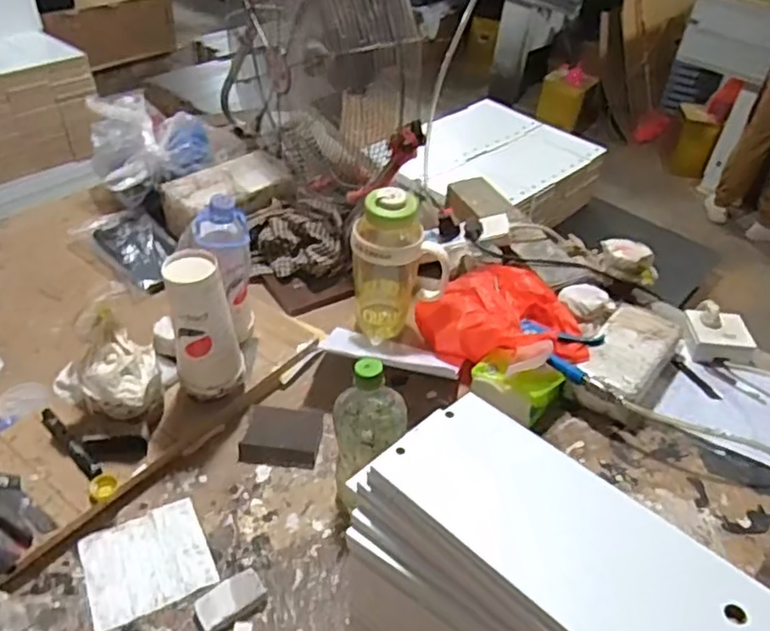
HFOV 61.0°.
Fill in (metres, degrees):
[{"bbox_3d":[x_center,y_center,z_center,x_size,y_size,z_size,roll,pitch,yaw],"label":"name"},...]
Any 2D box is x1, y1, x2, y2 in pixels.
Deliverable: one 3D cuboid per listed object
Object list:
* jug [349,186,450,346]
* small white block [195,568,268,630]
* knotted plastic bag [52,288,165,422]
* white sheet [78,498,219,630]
[{"bbox_3d":[0.020,-0.074,0.982,0.141,0.235,0.095,2,37,-1],"label":"jug"},{"bbox_3d":[-0.157,0.291,0.665,0.069,0.025,0.034,-23,49,-30],"label":"small white block"},{"bbox_3d":[-0.325,0.068,0.769,0.113,0.138,0.097,-13,45,-22],"label":"knotted plastic bag"},{"bbox_3d":[-0.258,0.264,0.709,0.124,0.006,0.118,-15,46,-24],"label":"white sheet"}]

